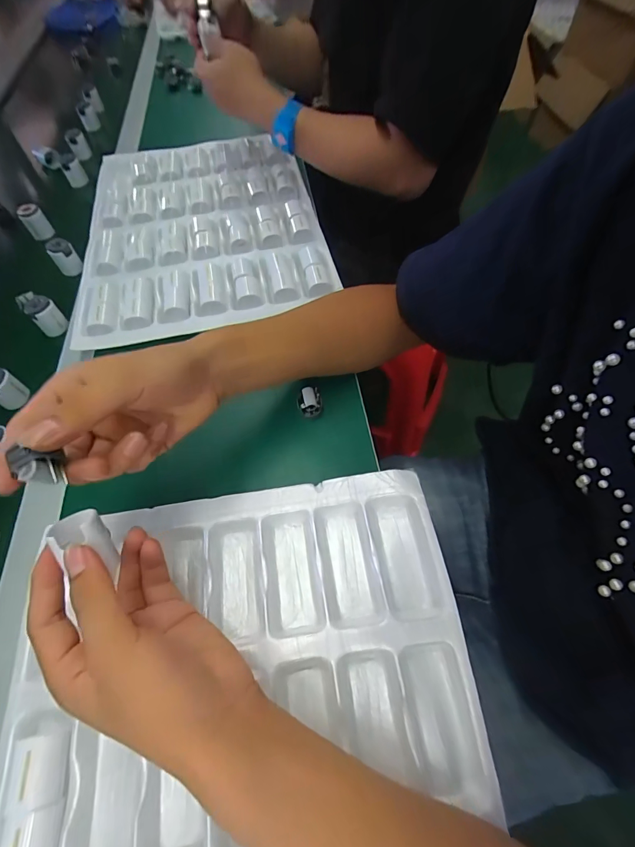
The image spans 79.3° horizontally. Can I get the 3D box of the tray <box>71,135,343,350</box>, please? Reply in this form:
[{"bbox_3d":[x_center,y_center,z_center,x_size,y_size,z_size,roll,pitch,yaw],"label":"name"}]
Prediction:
[{"bbox_3d":[-0.168,-0.297,0.546,0.316,0.040,0.420,-12,58,-6],"label":"tray"}]

